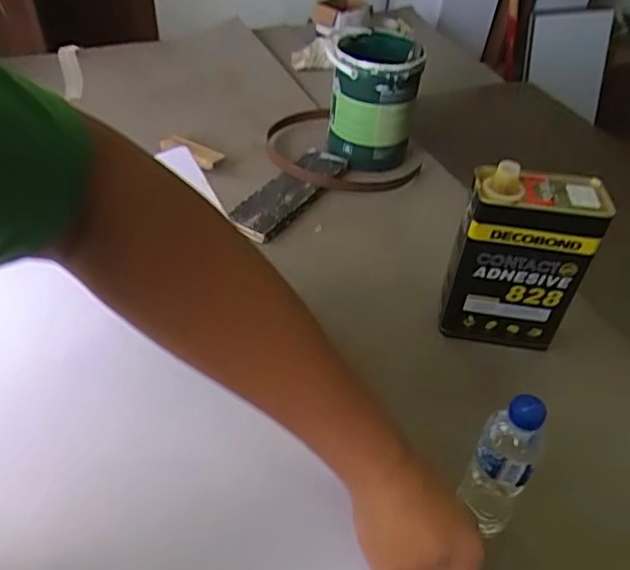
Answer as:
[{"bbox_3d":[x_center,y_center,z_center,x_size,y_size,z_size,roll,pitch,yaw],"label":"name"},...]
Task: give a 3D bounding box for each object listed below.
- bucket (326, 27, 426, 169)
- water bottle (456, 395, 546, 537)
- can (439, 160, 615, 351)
[{"bbox_3d":[0.123,-0.384,1.228,0.178,0.211,0.187,15,44,11],"label":"bucket"},{"bbox_3d":[0.195,0.181,0.612,0.070,0.186,0.077,26,47,21],"label":"water bottle"},{"bbox_3d":[0.276,-0.027,0.834,0.170,0.262,0.088,7,43,2],"label":"can"}]

